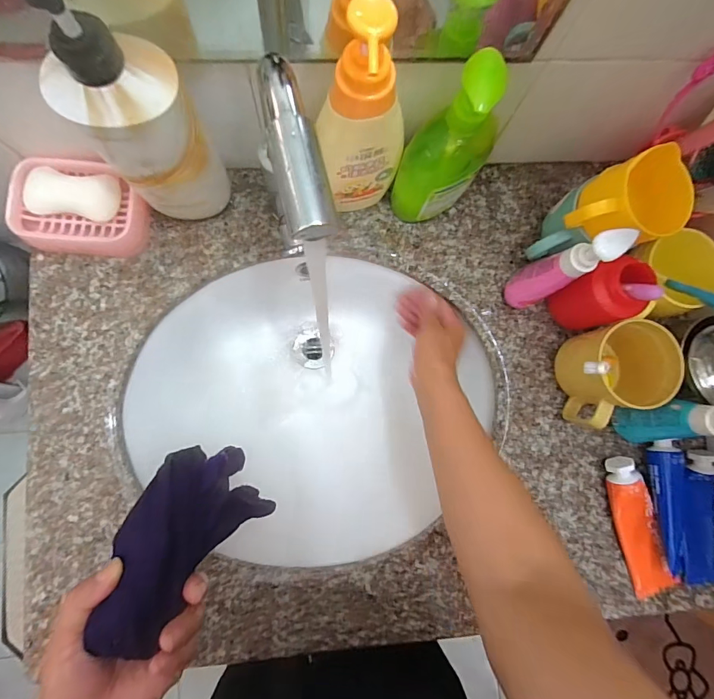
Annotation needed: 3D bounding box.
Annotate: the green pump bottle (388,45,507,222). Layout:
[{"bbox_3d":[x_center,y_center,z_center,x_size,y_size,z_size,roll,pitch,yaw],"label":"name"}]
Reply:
[{"bbox_3d":[0.088,-0.183,0.392,0.087,0.188,0.051,-27,86,-6],"label":"green pump bottle"}]

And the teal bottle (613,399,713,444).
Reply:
[{"bbox_3d":[0.306,0.068,0.396,0.038,0.150,0.048,-19,85,-6],"label":"teal bottle"}]

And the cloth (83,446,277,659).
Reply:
[{"bbox_3d":[-0.132,0.141,0.318,0.094,0.153,0.044,24,122,-1],"label":"cloth"}]

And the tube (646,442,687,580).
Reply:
[{"bbox_3d":[0.342,0.174,0.445,0.038,0.027,0.149,-3,83,-4],"label":"tube"}]

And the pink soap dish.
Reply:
[{"bbox_3d":[-0.286,-0.152,0.432,0.124,0.043,0.093,4,83,-3],"label":"pink soap dish"}]

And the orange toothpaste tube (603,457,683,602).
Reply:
[{"bbox_3d":[0.308,0.194,0.446,0.047,0.029,0.153,-21,85,-6],"label":"orange toothpaste tube"}]

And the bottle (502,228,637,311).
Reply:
[{"bbox_3d":[0.195,-0.078,0.405,0.049,0.148,0.035,-36,87,-7],"label":"bottle"}]

